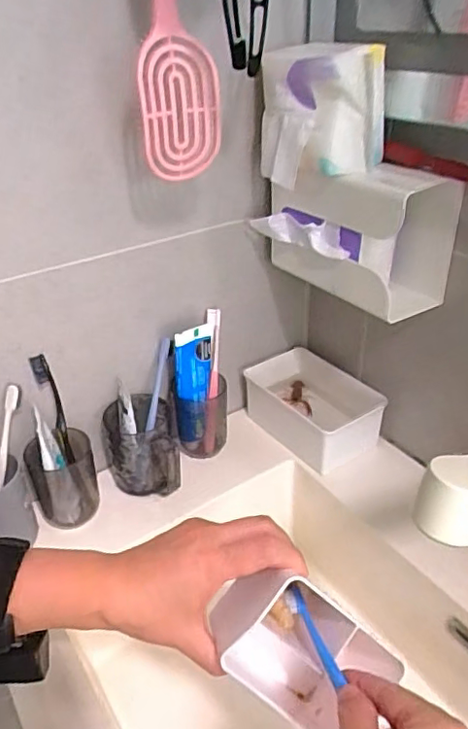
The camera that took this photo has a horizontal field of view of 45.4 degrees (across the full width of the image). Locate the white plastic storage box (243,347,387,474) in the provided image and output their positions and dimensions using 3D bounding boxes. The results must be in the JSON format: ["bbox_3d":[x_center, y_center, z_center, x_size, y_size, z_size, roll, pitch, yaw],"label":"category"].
[{"bbox_3d":[0.105,0.055,0.753,0.128,0.064,0.174,-23,40,-27],"label":"white plastic storage box"}]

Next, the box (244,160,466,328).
[{"bbox_3d":[0.129,-0.146,0.609,0.105,0.131,0.196,-26,41,-30],"label":"box"}]

